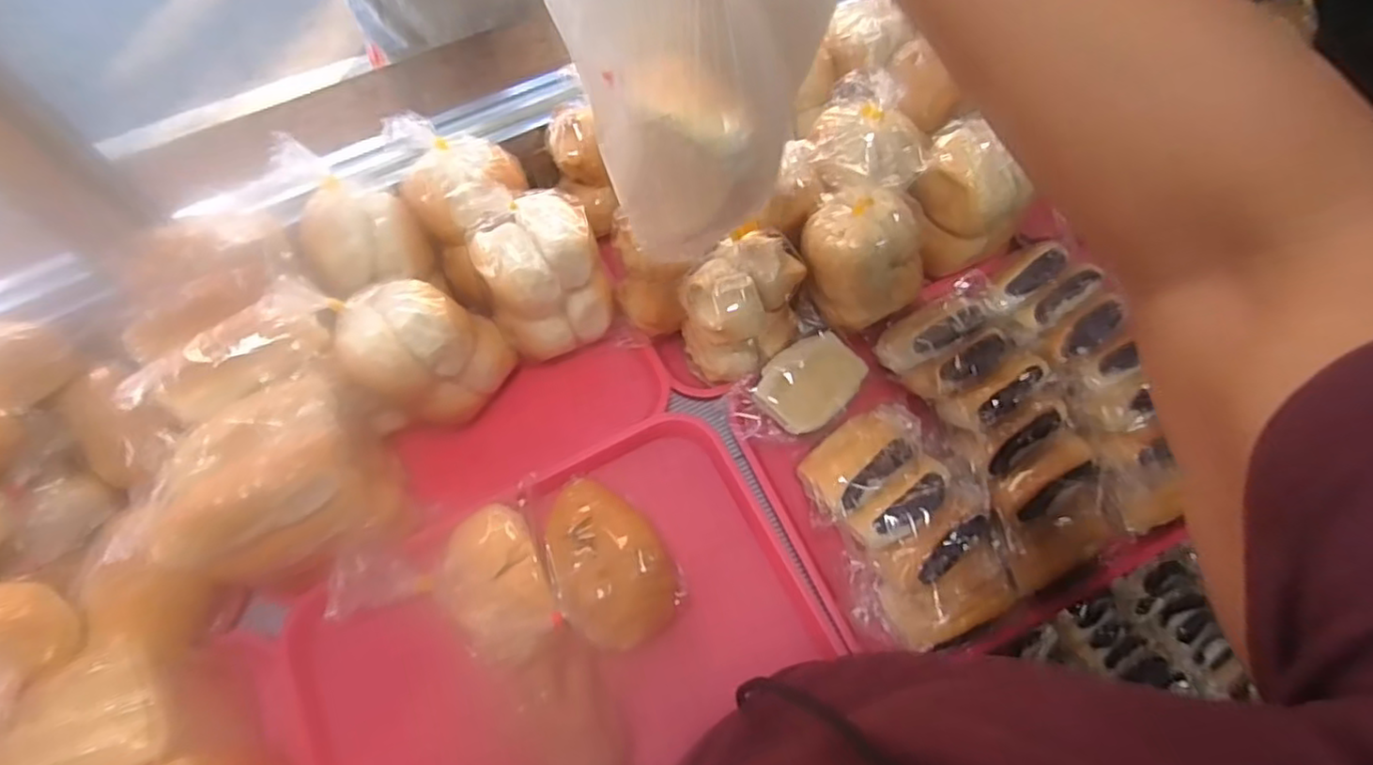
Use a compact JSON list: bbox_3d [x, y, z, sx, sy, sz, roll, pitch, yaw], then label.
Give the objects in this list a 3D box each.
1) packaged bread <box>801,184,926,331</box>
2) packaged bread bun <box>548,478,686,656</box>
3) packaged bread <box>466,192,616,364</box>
[{"bbox_3d":[0.172,-0.118,0.622,0.123,0.112,0.080,-14,63,-5],"label":"packaged bread"},{"bbox_3d":[-0.068,0.150,0.566,0.091,0.059,0.137,-37,67,-15],"label":"packaged bread bun"},{"bbox_3d":[-0.130,-0.101,0.637,0.113,0.126,0.096,-22,64,-8],"label":"packaged bread"}]

